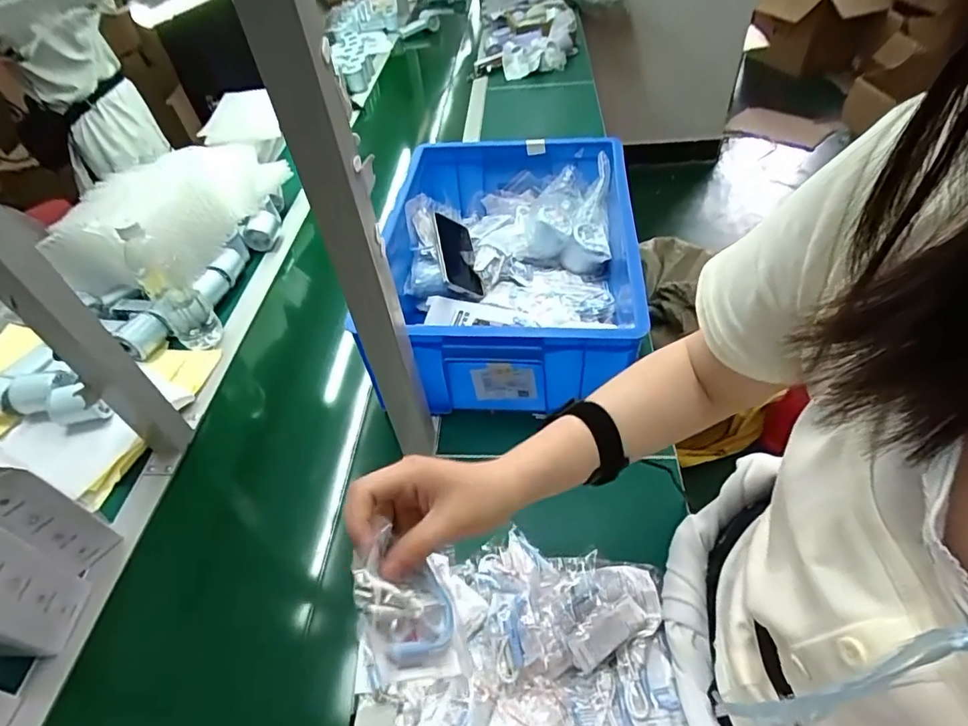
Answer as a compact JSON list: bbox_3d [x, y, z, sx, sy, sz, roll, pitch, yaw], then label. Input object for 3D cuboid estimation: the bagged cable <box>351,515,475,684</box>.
[{"bbox_3d":[-0.040,0.134,0.290,0.014,0.083,0.071,-27,53,22],"label":"bagged cable"}]

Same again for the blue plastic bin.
[{"bbox_3d":[0.037,-0.149,0.782,0.339,0.172,0.457,0,46,7],"label":"blue plastic bin"}]

